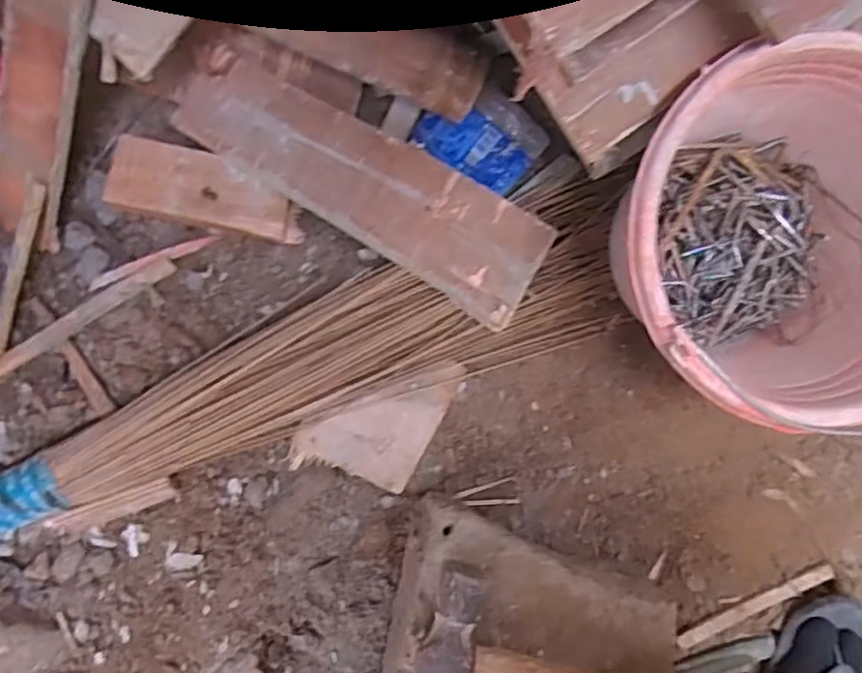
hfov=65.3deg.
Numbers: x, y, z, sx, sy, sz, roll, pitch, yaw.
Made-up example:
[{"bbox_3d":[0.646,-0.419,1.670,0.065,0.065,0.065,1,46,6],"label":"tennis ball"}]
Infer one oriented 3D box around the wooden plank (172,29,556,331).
[{"bbox_3d":[-0.052,-0.124,0.529,0.303,0.015,0.085,33,85,-1],"label":"wooden plank"}]

